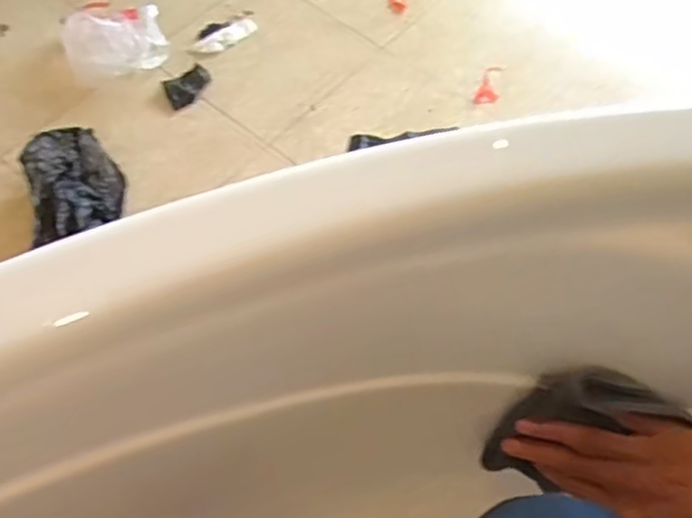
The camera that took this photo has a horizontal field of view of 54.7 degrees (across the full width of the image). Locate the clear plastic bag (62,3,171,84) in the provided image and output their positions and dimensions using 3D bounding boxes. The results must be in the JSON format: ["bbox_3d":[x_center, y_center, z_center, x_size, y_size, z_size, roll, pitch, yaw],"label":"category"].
[{"bbox_3d":[-0.399,-0.391,1.140,0.160,0.056,0.174,-17,63,-13],"label":"clear plastic bag"}]

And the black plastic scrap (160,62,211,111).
[{"bbox_3d":[-0.265,-0.291,1.121,0.088,0.004,0.063,-38,69,-21],"label":"black plastic scrap"}]

